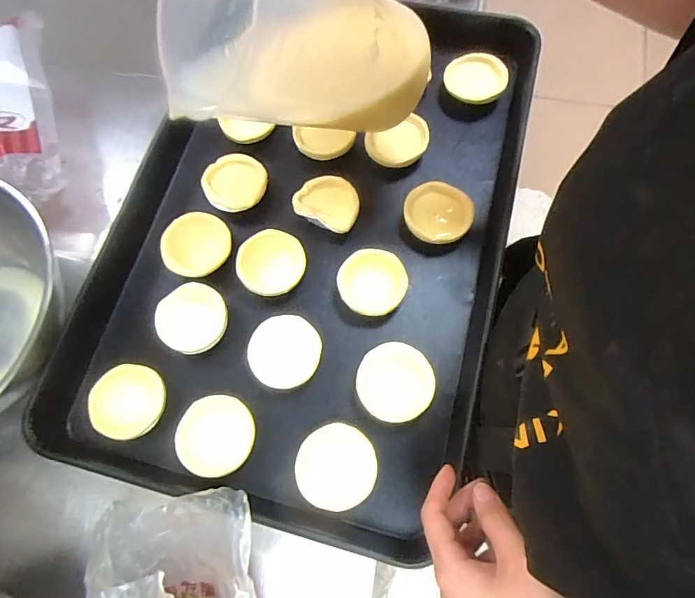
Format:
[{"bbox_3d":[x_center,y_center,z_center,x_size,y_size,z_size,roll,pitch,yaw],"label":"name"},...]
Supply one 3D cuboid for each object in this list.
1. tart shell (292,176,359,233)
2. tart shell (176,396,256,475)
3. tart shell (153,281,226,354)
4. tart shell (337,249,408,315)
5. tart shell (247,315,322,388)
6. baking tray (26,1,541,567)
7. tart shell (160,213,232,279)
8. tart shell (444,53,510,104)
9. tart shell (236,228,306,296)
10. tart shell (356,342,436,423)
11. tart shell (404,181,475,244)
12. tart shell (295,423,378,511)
[{"bbox_3d":[-0.019,-0.105,0.518,0.070,0.025,0.055,27,73,11],"label":"tart shell"},{"bbox_3d":[-0.123,0.129,0.442,0.071,0.024,0.070,-1,70,2],"label":"tart shell"},{"bbox_3d":[-0.158,0.021,0.478,0.069,0.022,0.067,-1,70,2],"label":"tart shell"},{"bbox_3d":[0.026,-0.015,0.491,0.068,0.028,0.068,-1,70,2],"label":"tart shell"},{"bbox_3d":[-0.061,0.054,0.467,0.067,0.025,0.071,-1,70,2],"label":"tart shell"},{"bbox_3d":[-0.041,-0.085,0.510,0.404,0.055,0.582,13,72,8],"label":"baking tray"},{"bbox_3d":[-0.162,-0.057,0.505,0.066,0.022,0.071,-1,70,2],"label":"tart shell"},{"bbox_3d":[0.153,-0.260,0.566,0.071,0.029,0.069,23,72,10],"label":"tart shell"},{"bbox_3d":[-0.079,-0.035,0.497,0.069,0.025,0.069,-1,70,2],"label":"tart shell"},{"bbox_3d":[0.046,0.081,0.452,0.071,0.026,0.072,-5,69,0],"label":"tart shell"},{"bbox_3d":[0.098,-0.090,0.509,0.070,0.024,0.067,-1,70,2],"label":"tart shell"},{"bbox_3d":[-0.010,0.153,0.430,0.070,0.030,0.071,0,70,2],"label":"tart shell"}]

